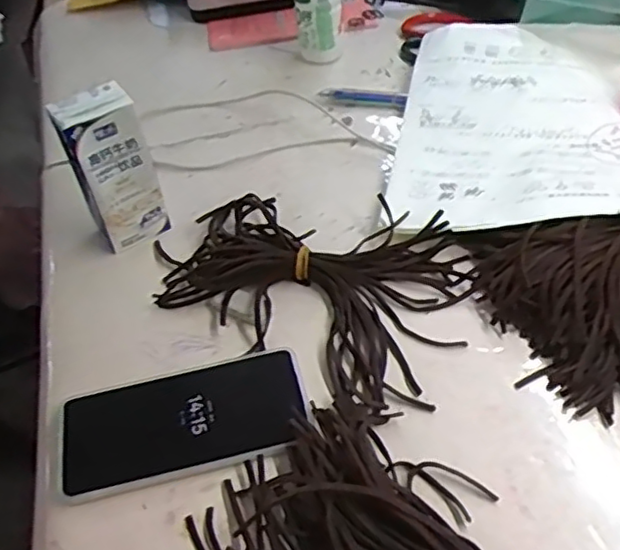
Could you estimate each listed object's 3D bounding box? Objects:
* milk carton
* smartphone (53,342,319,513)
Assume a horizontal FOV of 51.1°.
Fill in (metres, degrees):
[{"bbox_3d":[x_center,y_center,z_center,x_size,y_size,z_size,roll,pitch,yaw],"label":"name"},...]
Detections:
[{"bbox_3d":[-0.157,-0.082,0.522,0.054,0.133,0.032,-31,53,-20],"label":"milk carton"},{"bbox_3d":[-0.087,0.094,0.435,0.168,0.009,0.083,-14,49,-7],"label":"smartphone"}]

